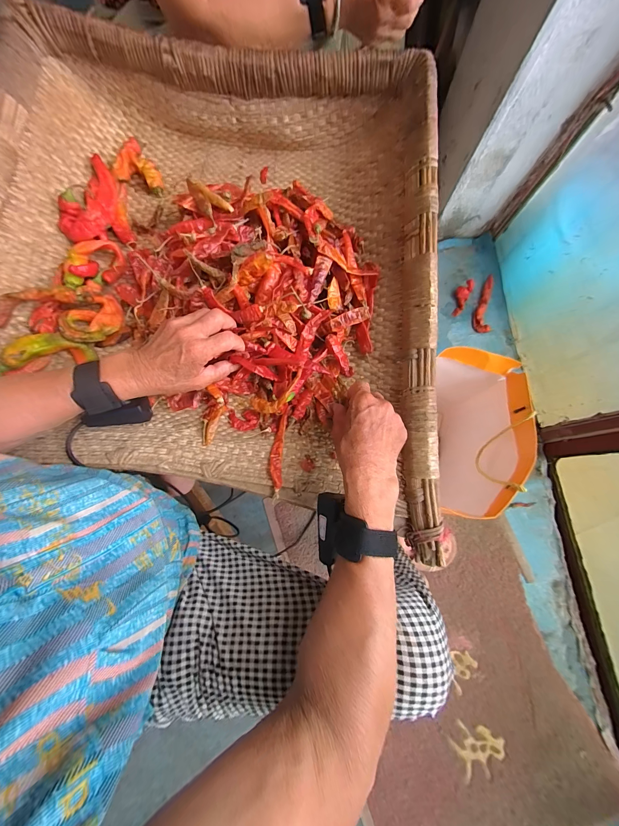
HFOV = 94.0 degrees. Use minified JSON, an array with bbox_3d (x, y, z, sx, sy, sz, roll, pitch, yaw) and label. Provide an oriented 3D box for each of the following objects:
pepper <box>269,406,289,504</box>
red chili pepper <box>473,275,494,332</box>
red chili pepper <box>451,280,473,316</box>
[{"bbox_3d":[-0.041,0.052,0.365,0.018,0.017,0.115,3,76,0],"label":"pepper"},{"bbox_3d":[0.516,-0.324,0.860,0.043,0.033,0.180,9,76,1],"label":"red chili pepper"},{"bbox_3d":[0.444,-0.338,0.847,0.041,0.032,0.112,31,78,6],"label":"red chili pepper"}]

